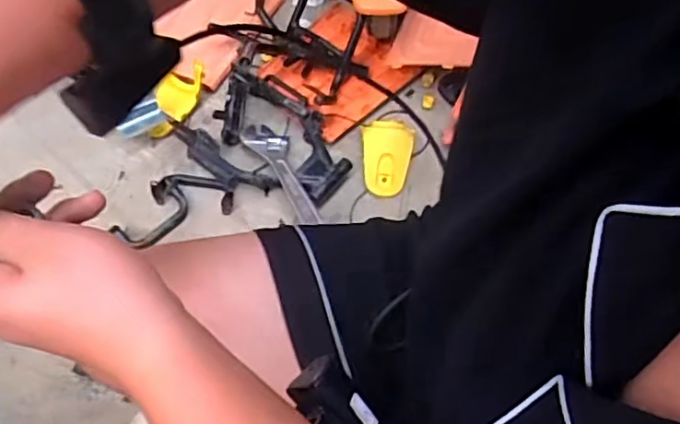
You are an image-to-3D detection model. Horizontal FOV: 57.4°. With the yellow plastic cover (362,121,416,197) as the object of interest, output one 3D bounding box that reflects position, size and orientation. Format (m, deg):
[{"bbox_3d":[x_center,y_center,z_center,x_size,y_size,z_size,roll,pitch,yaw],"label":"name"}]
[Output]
[{"bbox_3d":[0.095,-0.115,1.222,0.102,0.058,0.169,4,58,-2],"label":"yellow plastic cover"}]

